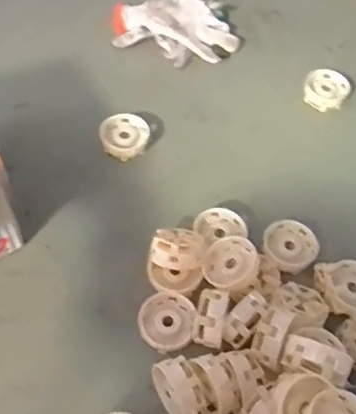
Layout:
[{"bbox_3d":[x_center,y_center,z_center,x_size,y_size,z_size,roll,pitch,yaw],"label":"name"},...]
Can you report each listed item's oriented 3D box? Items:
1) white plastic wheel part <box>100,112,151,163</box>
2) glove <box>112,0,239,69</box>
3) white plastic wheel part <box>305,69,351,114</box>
[{"bbox_3d":[-0.079,-0.106,0.836,0.071,0.024,0.071,2,66,-4],"label":"white plastic wheel part"},{"bbox_3d":[-0.004,-0.305,0.969,0.215,0.030,0.143,4,57,-3],"label":"glove"},{"bbox_3d":[0.242,-0.193,0.919,0.068,0.024,0.082,32,59,14],"label":"white plastic wheel part"}]

